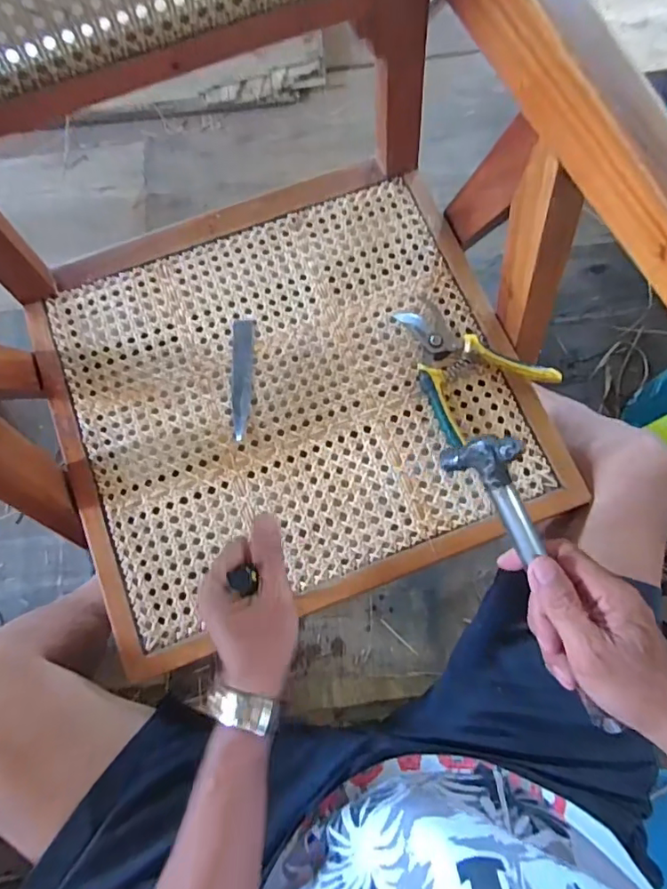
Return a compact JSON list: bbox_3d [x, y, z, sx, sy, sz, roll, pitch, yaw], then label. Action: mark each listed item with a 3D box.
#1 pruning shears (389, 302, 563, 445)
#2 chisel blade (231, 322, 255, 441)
[{"bbox_3d":[0.138,-0.095,0.562,0.133,0.022,0.159,-36,79,-6],"label":"pruning shears"},{"bbox_3d":[-0.103,-0.075,0.574,0.024,0.006,0.138,-1,78,2],"label":"chisel blade"}]

